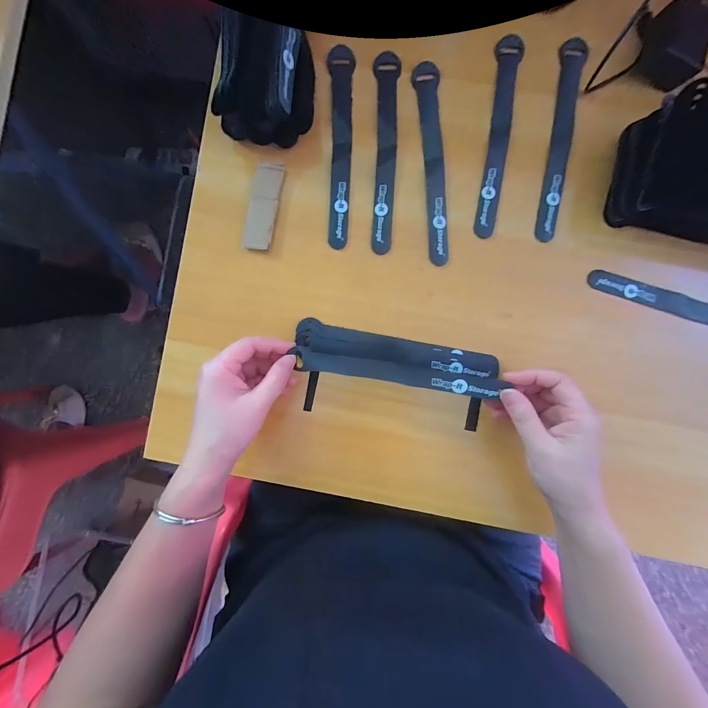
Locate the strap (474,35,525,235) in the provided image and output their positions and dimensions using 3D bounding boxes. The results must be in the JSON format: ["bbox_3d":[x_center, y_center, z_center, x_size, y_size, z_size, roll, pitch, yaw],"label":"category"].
[{"bbox_3d":[0.145,-0.222,0.320,0.024,0.004,0.212,10,86,5],"label":"strap"}]

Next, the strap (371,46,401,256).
[{"bbox_3d":[0.033,-0.211,0.327,0.024,0.004,0.215,1,86,1],"label":"strap"}]

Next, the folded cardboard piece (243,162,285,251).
[{"bbox_3d":[-0.092,-0.152,0.324,0.028,0.008,0.091,11,87,2],"label":"folded cardboard piece"}]

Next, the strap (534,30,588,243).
[{"bbox_3d":[0.206,-0.219,0.319,0.024,0.006,0.216,12,84,8],"label":"strap"}]

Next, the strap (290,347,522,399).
[{"bbox_3d":[0.038,0.018,0.290,0.184,0.022,0.018,9,87,11],"label":"strap"}]

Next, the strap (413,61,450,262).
[{"bbox_3d":[0.081,-0.200,0.325,0.026,0.004,0.217,-1,86,1],"label":"strap"}]

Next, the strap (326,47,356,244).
[{"bbox_3d":[-0.013,-0.218,0.332,0.026,0.006,0.218,-1,86,1],"label":"strap"}]

